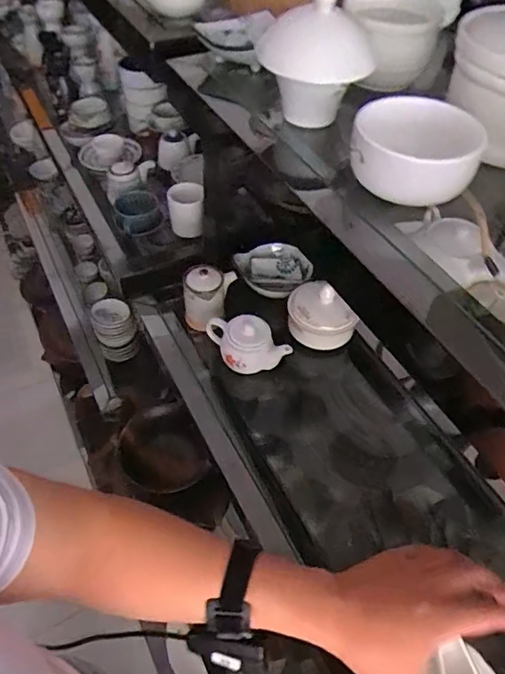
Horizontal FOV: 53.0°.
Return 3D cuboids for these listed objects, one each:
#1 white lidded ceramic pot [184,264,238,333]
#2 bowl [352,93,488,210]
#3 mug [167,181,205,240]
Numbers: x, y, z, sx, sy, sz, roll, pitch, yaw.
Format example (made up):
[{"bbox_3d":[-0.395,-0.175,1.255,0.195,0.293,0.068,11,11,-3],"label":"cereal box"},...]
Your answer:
[{"bbox_3d":[-0.067,-0.057,0.756,0.067,0.090,0.068,1,51,-1],"label":"white lidded ceramic pot"},{"bbox_3d":[0.129,-0.146,0.406,0.094,0.053,0.094,1,51,-1],"label":"bowl"},{"bbox_3d":[-0.117,-0.227,0.893,0.062,0.077,0.063,-7,51,-8],"label":"mug"}]

